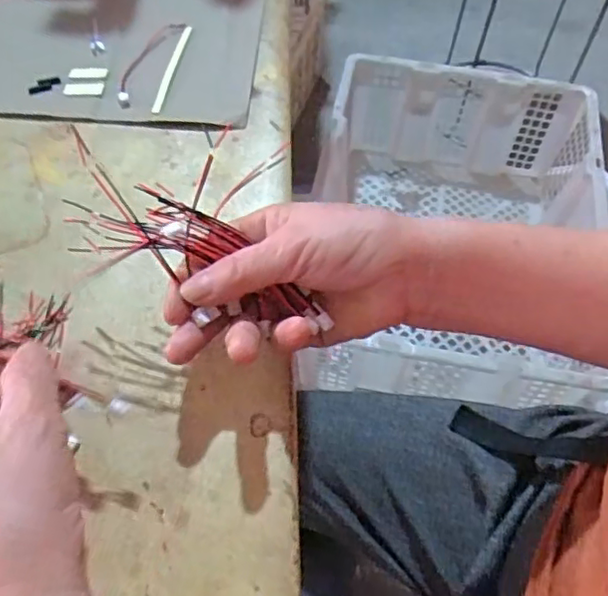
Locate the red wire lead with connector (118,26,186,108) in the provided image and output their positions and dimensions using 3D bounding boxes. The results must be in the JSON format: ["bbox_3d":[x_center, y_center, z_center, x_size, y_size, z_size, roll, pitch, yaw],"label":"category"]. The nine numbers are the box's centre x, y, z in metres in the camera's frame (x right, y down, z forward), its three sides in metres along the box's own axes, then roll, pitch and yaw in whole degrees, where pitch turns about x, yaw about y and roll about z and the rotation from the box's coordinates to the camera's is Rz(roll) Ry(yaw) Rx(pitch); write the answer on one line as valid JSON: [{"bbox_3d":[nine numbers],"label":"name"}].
[{"bbox_3d":[-0.118,-0.179,0.463,0.022,0.010,0.100,17,57,8],"label":"red wire lead with connector"}]

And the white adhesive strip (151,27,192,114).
[{"bbox_3d":[-0.097,-0.171,0.460,0.007,0.005,0.098,8,56,1],"label":"white adhesive strip"}]

